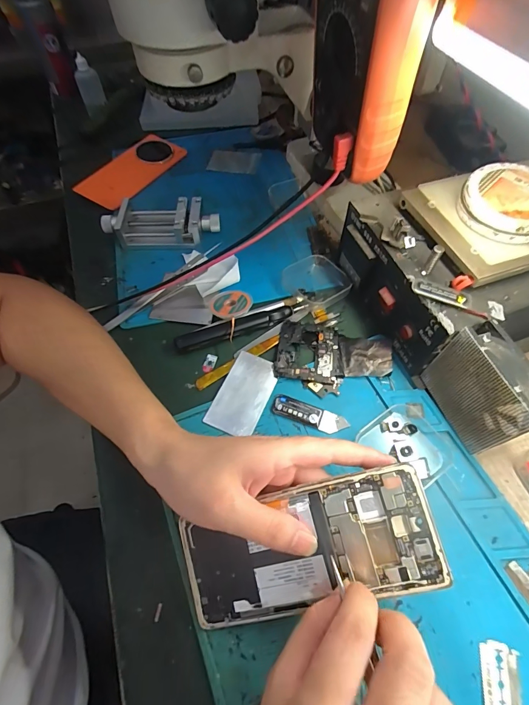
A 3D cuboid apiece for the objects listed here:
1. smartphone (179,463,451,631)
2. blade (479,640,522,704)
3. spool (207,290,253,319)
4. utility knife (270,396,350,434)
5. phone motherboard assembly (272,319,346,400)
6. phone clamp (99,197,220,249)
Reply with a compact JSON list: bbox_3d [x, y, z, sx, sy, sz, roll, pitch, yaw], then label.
[{"bbox_3d":[0.026,0.127,0.226,0.161,0.006,0.073,-17,79,8],"label":"smartphone"},{"bbox_3d":[0.150,0.210,0.219,0.024,0.004,0.043,13,60,8],"label":"blade"},{"bbox_3d":[-0.036,-0.051,0.367,0.045,0.006,0.046,-6,45,6],"label":"spool"},{"bbox_3d":[0.040,0.056,0.312,0.067,0.004,0.020,18,61,11],"label":"utility knife"},{"bbox_3d":[0.045,0.003,0.343,0.065,0.004,0.075,9,60,6],"label":"phone motherboard assembly"},{"bbox_3d":[-0.127,-0.160,0.429,0.139,0.033,0.056,0,59,1],"label":"phone clamp"}]

